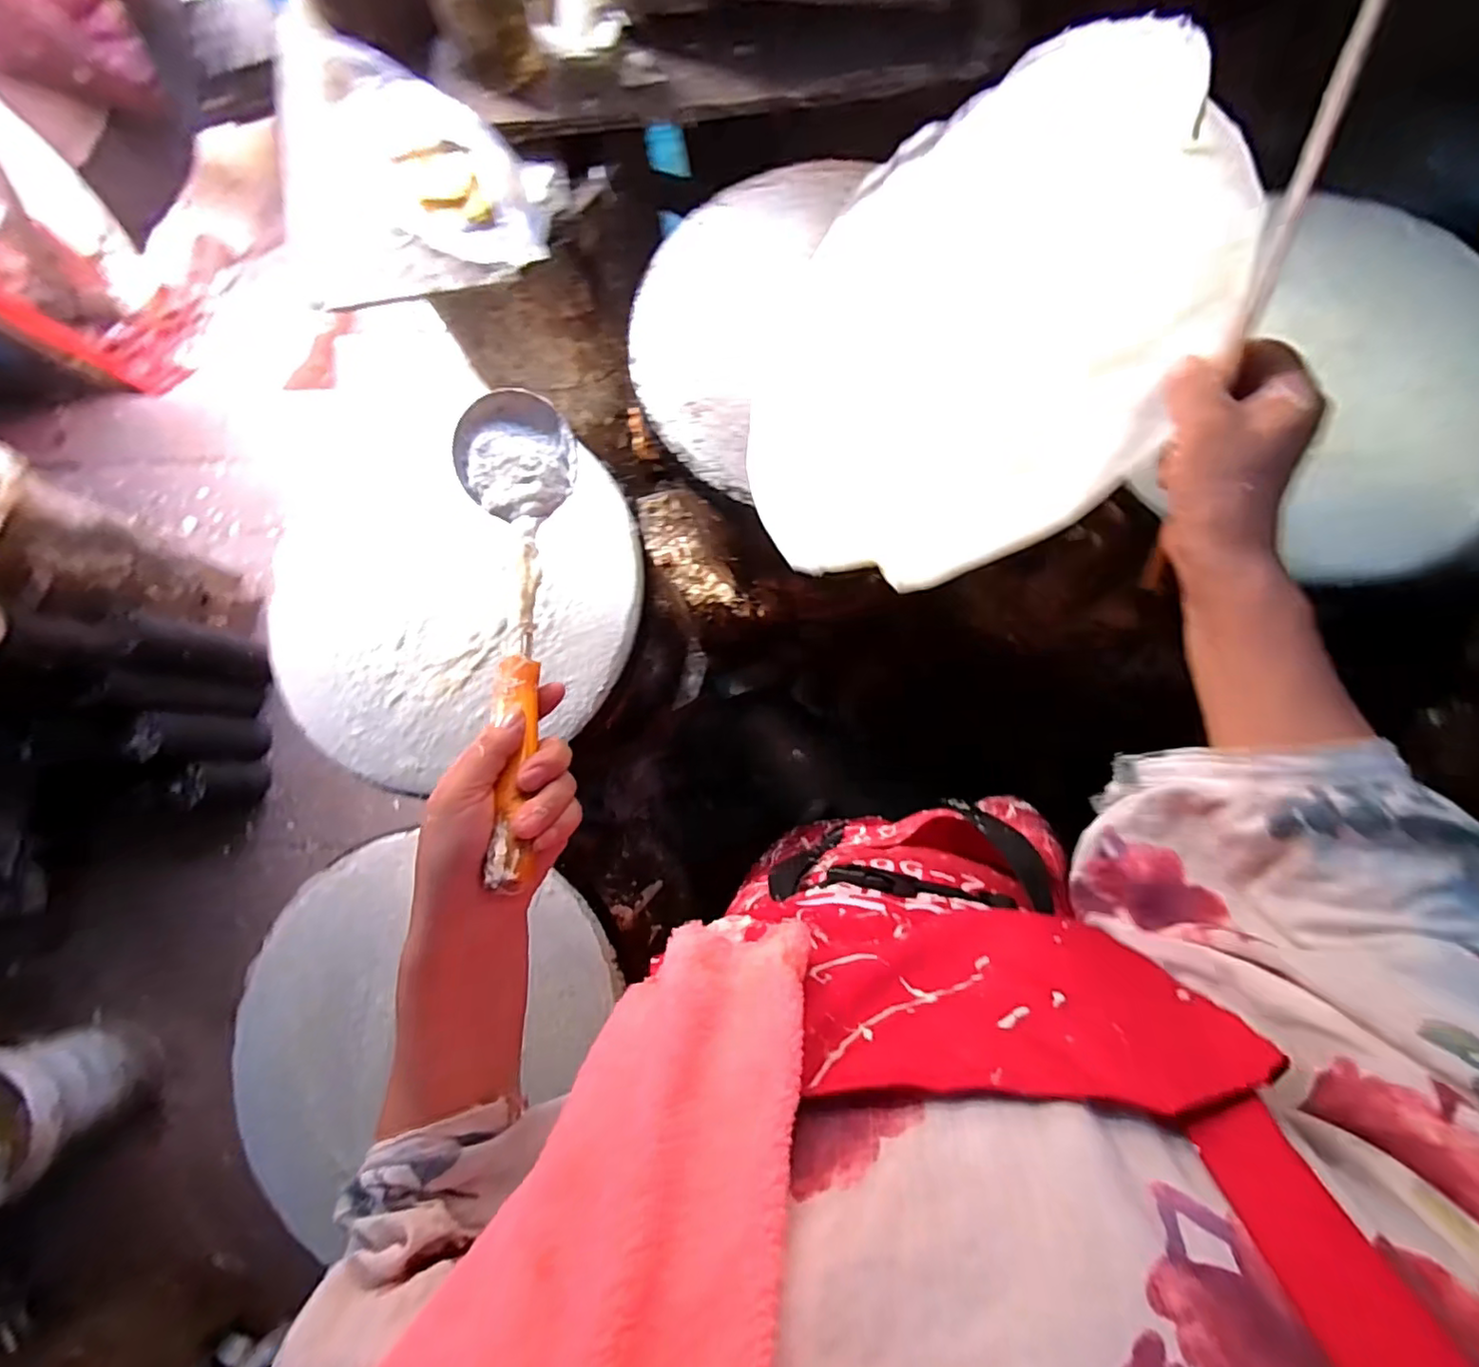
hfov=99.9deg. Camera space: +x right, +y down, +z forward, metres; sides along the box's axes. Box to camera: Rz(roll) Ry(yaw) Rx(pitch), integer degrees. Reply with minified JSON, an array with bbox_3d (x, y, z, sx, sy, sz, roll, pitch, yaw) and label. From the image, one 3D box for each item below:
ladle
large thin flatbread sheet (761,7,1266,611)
[{"bbox_3d":[-0.159,-0.061,0.417,0.085,0.058,0.342,-10,59,4],"label":"ladle"},{"bbox_3d":[0.150,-0.246,0.458,0.342,0.032,0.341,-15,72,42],"label":"large thin flatbread sheet"}]

